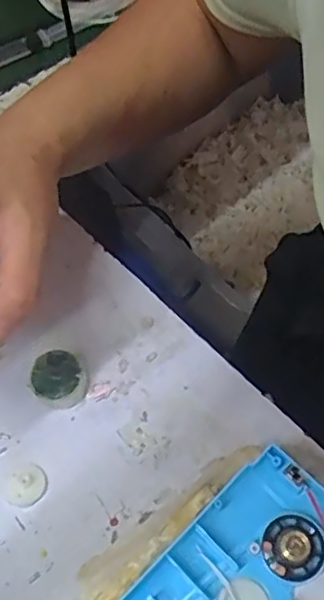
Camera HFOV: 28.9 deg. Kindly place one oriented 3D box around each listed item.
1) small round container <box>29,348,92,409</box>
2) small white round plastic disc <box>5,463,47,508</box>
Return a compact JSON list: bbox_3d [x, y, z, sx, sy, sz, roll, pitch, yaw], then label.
[{"bbox_3d":[-0.062,0.048,0.382,0.034,0.017,0.031,-1,57,2],"label":"small round container"},{"bbox_3d":[-0.077,0.104,0.352,0.023,0.007,0.022,-1,57,2],"label":"small white round plastic disc"}]

